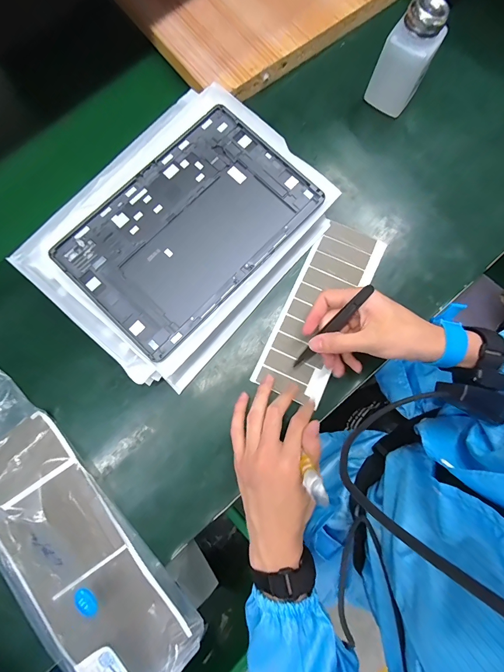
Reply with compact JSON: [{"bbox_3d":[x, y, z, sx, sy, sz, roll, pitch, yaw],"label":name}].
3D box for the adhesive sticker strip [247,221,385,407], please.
[{"bbox_3d":[0.082,-0.032,0.388,0.080,0.009,0.218,25,82,7],"label":"adhesive sticker strip"}]

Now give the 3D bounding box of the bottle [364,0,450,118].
[{"bbox_3d":[0.175,-0.325,0.385,0.070,0.117,0.055,34,81,6],"label":"bottle"}]

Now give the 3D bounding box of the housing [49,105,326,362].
[{"bbox_3d":[-0.069,-0.120,0.355,0.169,0.009,0.252,43,83,8],"label":"housing"}]

